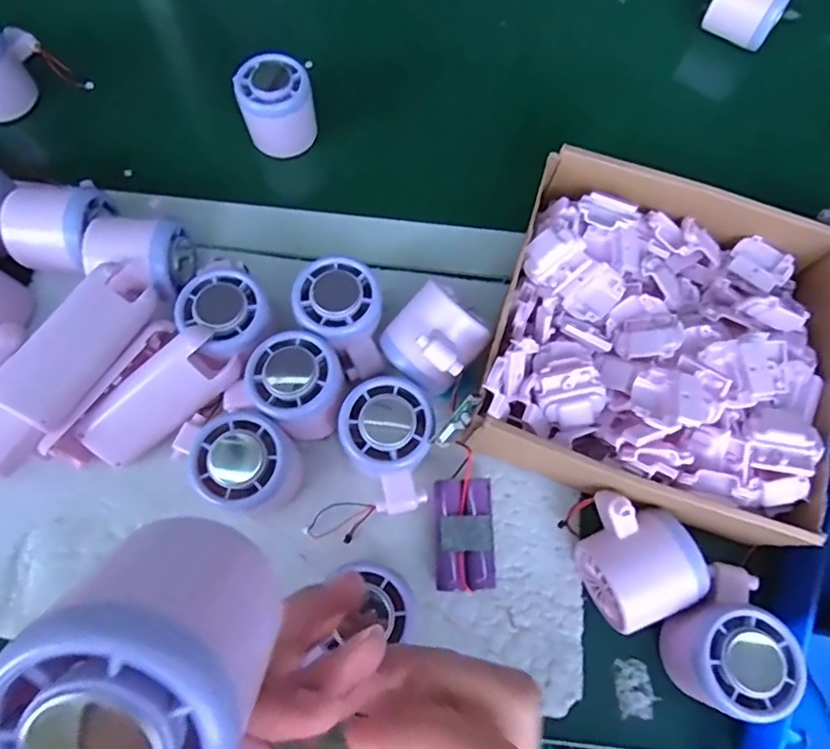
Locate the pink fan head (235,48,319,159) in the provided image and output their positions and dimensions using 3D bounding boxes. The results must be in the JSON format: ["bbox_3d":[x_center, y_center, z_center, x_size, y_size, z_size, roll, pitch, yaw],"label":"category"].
[{"bbox_3d":[-0.109,-0.211,0.454,0.054,0.063,0.047,-20,72,-7],"label":"pink fan head"}]

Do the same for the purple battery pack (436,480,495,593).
[{"bbox_3d":[0.031,0.099,0.352,0.034,0.022,0.063,-1,70,-1],"label":"purple battery pack"}]

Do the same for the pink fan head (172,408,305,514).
[{"bbox_3d":[-0.100,0.054,0.344,0.054,0.058,0.054,0,70,0],"label":"pink fan head"}]

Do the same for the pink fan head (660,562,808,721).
[{"bbox_3d":[0.174,0.147,0.324,0.059,0.054,0.076,17,71,6],"label":"pink fan head"}]

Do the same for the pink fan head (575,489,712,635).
[{"bbox_3d":[0.129,0.107,0.335,0.058,0.052,0.071,-10,71,-4],"label":"pink fan head"}]

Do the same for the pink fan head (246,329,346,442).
[{"bbox_3d":[-0.071,0.008,0.358,0.055,0.050,0.056,0,70,0],"label":"pink fan head"}]

